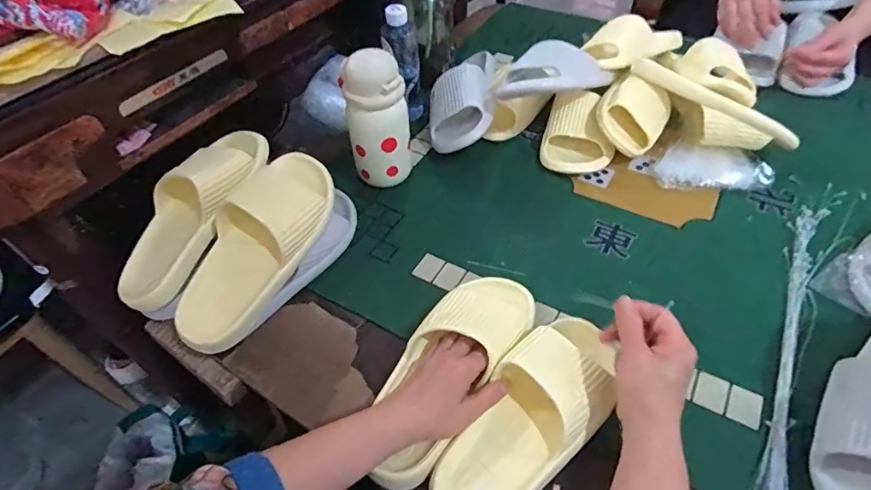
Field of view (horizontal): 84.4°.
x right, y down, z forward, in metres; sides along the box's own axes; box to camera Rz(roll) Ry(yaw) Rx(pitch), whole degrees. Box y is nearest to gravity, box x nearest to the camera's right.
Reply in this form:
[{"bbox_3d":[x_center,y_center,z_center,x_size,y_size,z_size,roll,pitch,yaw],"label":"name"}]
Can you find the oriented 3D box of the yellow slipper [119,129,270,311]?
[{"bbox_3d":[-0.293,-0.044,0.561,0.097,0.060,0.246,22,76,19],"label":"yellow slipper"}]

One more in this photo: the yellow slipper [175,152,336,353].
[{"bbox_3d":[-0.204,-0.002,0.536,0.093,0.078,0.247,23,74,19],"label":"yellow slipper"}]

